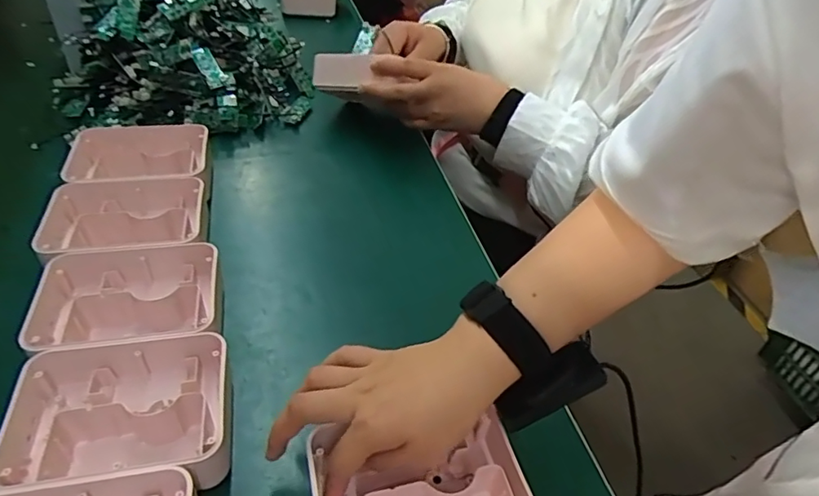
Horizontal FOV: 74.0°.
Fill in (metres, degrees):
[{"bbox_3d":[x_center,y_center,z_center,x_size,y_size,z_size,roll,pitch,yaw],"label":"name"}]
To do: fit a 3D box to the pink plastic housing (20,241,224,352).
[{"bbox_3d":[-0.220,0.046,0.430,0.137,0.041,0.098,-6,43,-14],"label":"pink plastic housing"}]

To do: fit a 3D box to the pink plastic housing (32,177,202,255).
[{"bbox_3d":[-0.257,-0.021,0.496,0.132,0.046,0.099,-6,43,-13],"label":"pink plastic housing"}]

